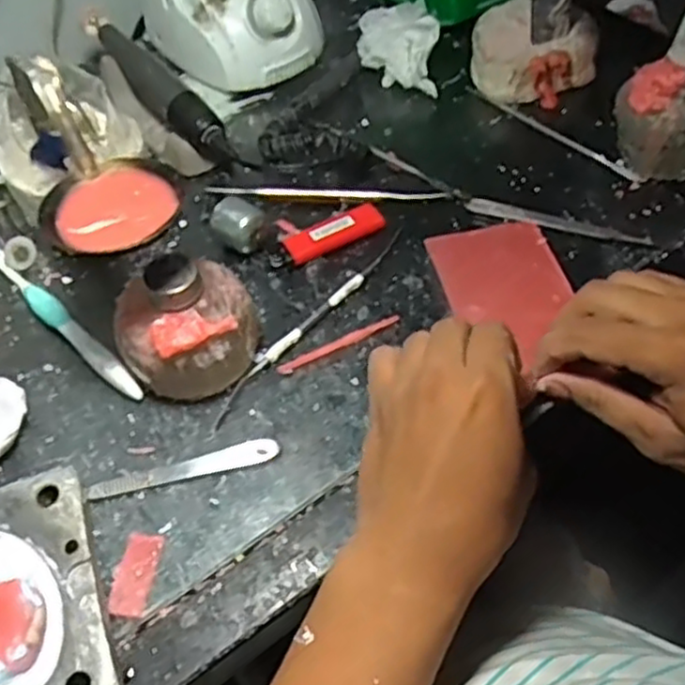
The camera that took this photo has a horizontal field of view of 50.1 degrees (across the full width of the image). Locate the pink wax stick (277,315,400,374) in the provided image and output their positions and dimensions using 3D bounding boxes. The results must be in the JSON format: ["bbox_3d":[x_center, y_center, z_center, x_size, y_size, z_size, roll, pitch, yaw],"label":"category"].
[{"bbox_3d":[-0.002,0.000,0.438,0.079,0.004,0.008,-24,57,-16],"label":"pink wax stick"}]

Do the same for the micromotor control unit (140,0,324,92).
[{"bbox_3d":[-0.088,-0.272,0.595,0.100,0.080,0.134,-37,61,-23],"label":"micromotor control unit"}]

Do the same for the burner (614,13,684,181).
[{"bbox_3d":[0.226,-0.164,0.483,0.060,0.128,0.056,-20,56,-13],"label":"burner"}]

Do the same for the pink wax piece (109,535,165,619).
[{"bbox_3d":[-0.100,0.111,0.353,0.018,0.004,0.040,7,54,6],"label":"pink wax piece"}]

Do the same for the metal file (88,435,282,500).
[{"bbox_3d":[-0.083,0.067,0.385,0.098,0.004,0.013,-13,55,-8],"label":"metal file"}]

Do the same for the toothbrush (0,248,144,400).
[{"bbox_3d":[-0.182,-0.021,0.453,0.185,0.015,0.015,38,63,25],"label":"toothbrush"}]

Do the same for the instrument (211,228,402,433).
[{"bbox_3d":[-0.017,-0.014,0.446,0.011,0.008,0.181,33,61,23],"label":"instrument"}]

